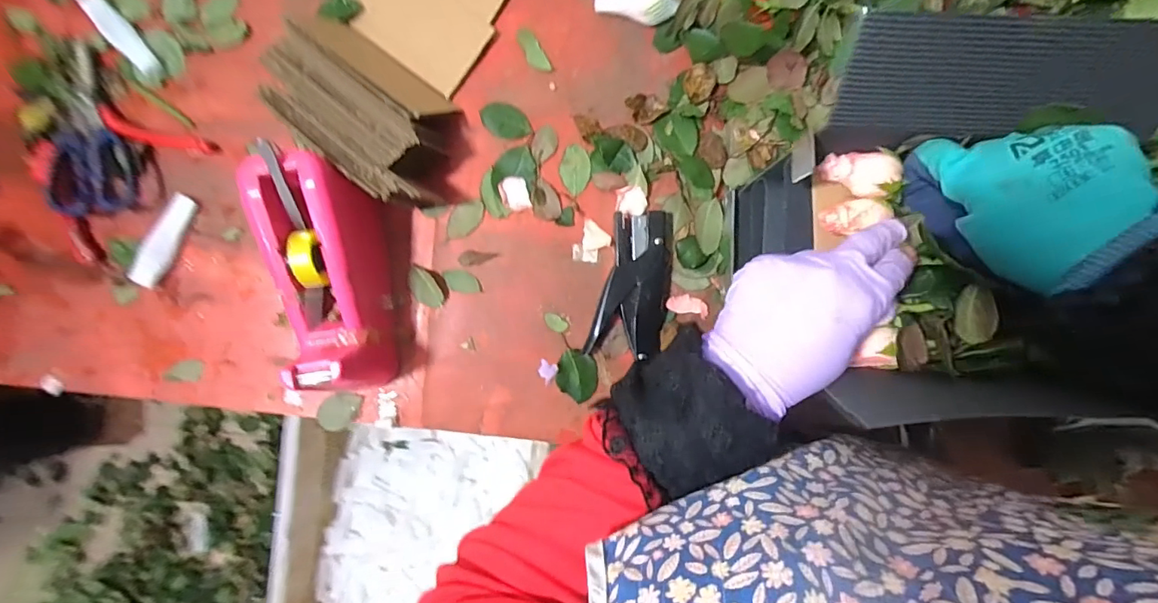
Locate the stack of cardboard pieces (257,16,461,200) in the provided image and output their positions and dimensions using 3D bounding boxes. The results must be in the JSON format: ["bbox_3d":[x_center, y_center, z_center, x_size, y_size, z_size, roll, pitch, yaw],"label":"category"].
[{"bbox_3d":[-0.189,-0.174,0.455,0.182,0.086,0.111,36,91,2],"label":"stack of cardboard pieces"}]

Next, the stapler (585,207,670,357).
[{"bbox_3d":[0.055,-0.018,0.487,0.069,0.019,0.138,9,90,3],"label":"stapler"}]

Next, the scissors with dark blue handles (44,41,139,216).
[{"bbox_3d":[-0.462,-0.163,0.476,0.064,0.021,0.159,-3,90,3],"label":"scissors with dark blue handles"}]

